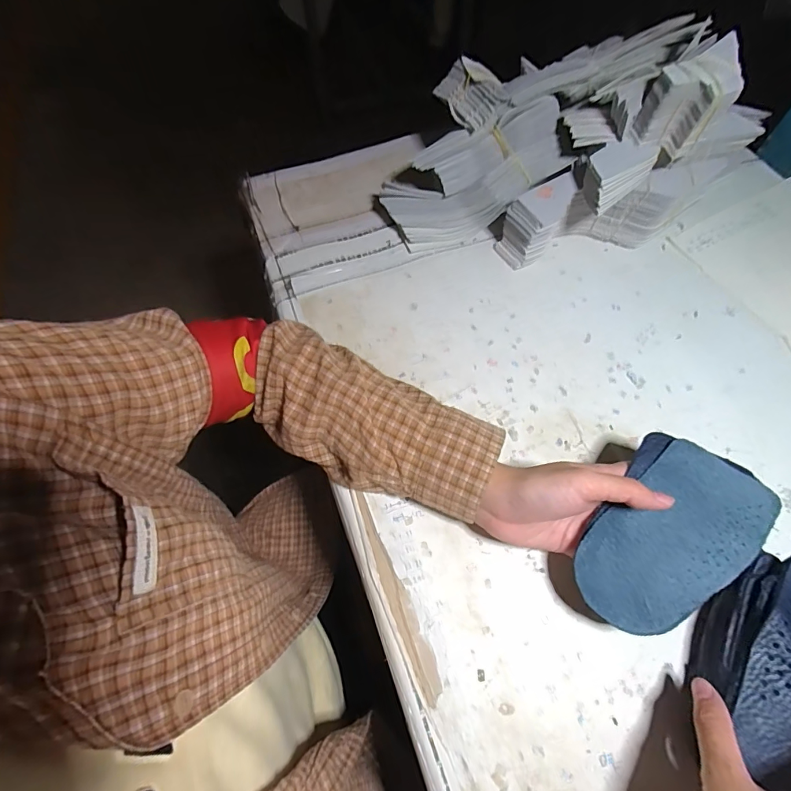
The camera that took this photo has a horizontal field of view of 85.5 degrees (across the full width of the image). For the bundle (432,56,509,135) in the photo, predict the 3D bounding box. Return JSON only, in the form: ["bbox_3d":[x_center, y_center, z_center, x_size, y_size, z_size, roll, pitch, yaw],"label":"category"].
[{"bbox_3d":[0.072,-0.290,0.411,0.046,0.021,0.070,-41,76,29],"label":"bundle"}]

